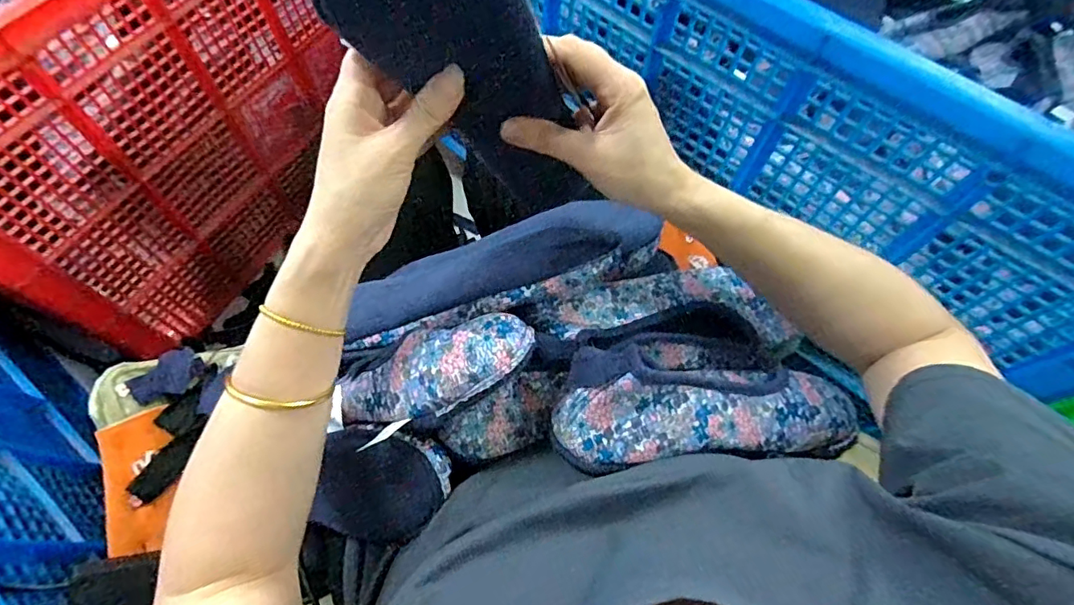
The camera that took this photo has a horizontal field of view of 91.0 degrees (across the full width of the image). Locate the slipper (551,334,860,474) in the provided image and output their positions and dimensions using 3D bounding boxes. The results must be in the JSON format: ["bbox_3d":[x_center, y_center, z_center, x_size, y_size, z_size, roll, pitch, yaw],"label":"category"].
[{"bbox_3d":[0.124,0.067,0.385,0.227,0.074,0.103,2,62,-25],"label":"slipper"}]

